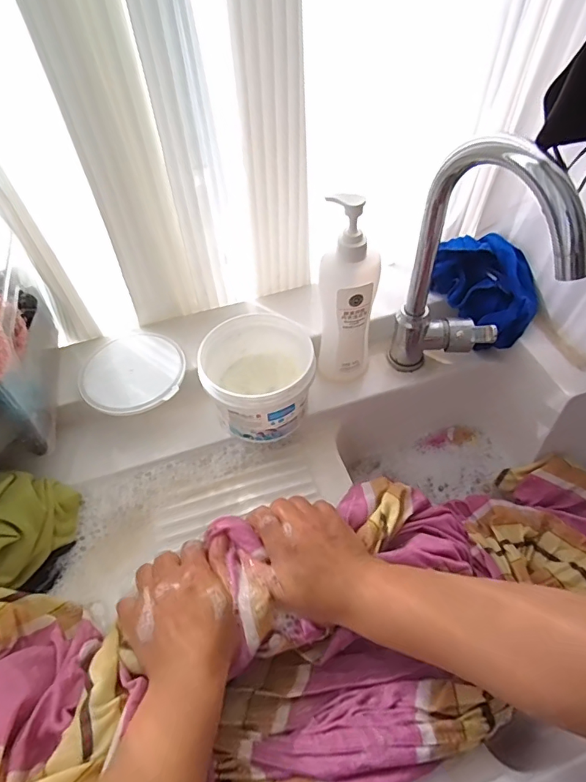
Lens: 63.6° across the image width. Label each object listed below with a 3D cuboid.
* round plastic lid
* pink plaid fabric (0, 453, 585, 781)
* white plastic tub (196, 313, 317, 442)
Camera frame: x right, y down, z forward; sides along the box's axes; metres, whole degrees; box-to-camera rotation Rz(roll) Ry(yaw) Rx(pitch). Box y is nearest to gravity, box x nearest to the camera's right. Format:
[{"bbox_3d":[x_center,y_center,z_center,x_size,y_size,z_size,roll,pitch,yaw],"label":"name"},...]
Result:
[{"bbox_3d":[-0.200,-0.028,0.586,0.124,0.010,0.134,-1,53,1],"label":"round plastic lid"},{"bbox_3d":[0.042,0.227,0.443,0.791,0.120,0.277,-11,52,-23],"label":"pink plaid fabric"},{"bbox_3d":[-0.039,-0.008,0.558,0.119,0.114,0.116,-1,53,1],"label":"white plastic tub"}]

